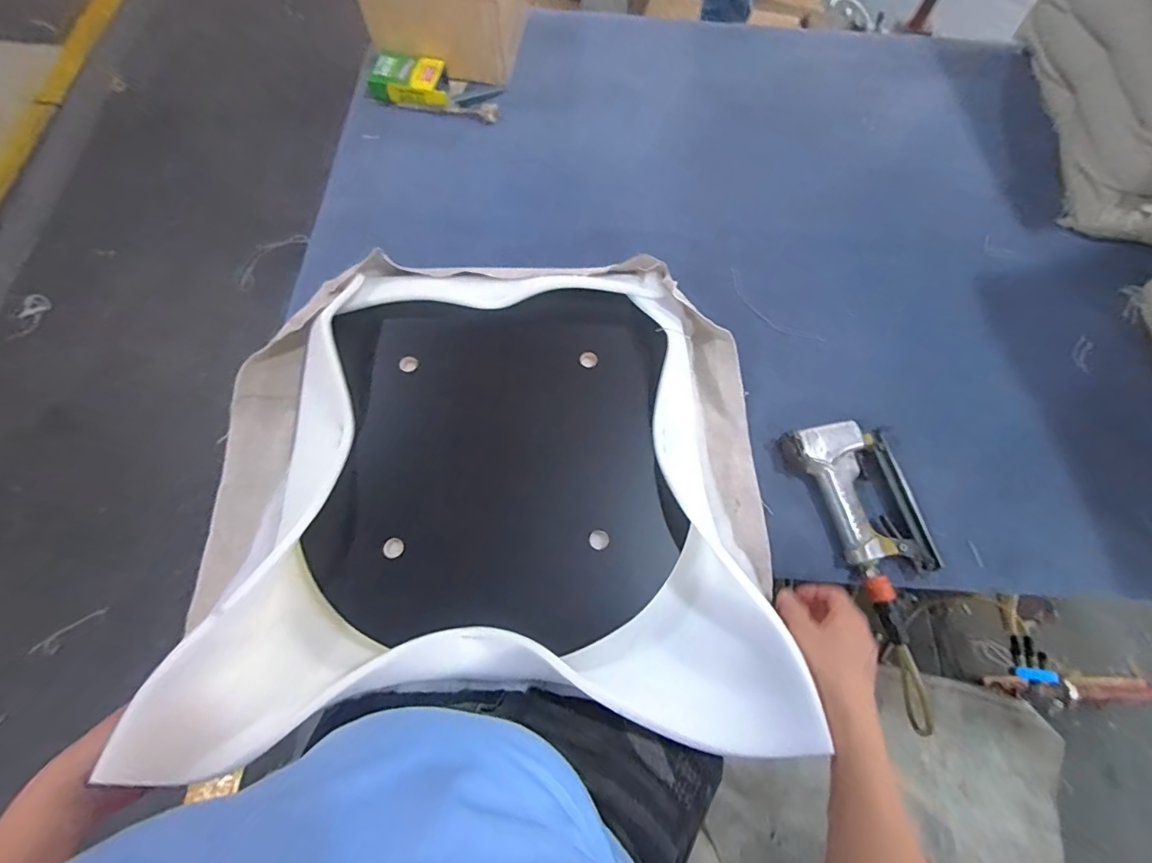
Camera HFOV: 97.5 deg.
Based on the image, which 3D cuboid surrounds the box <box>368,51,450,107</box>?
[{"bbox_3d":[-0.274,-0.586,0.836,0.129,0.041,0.077,9,70,3],"label":"box"}]

